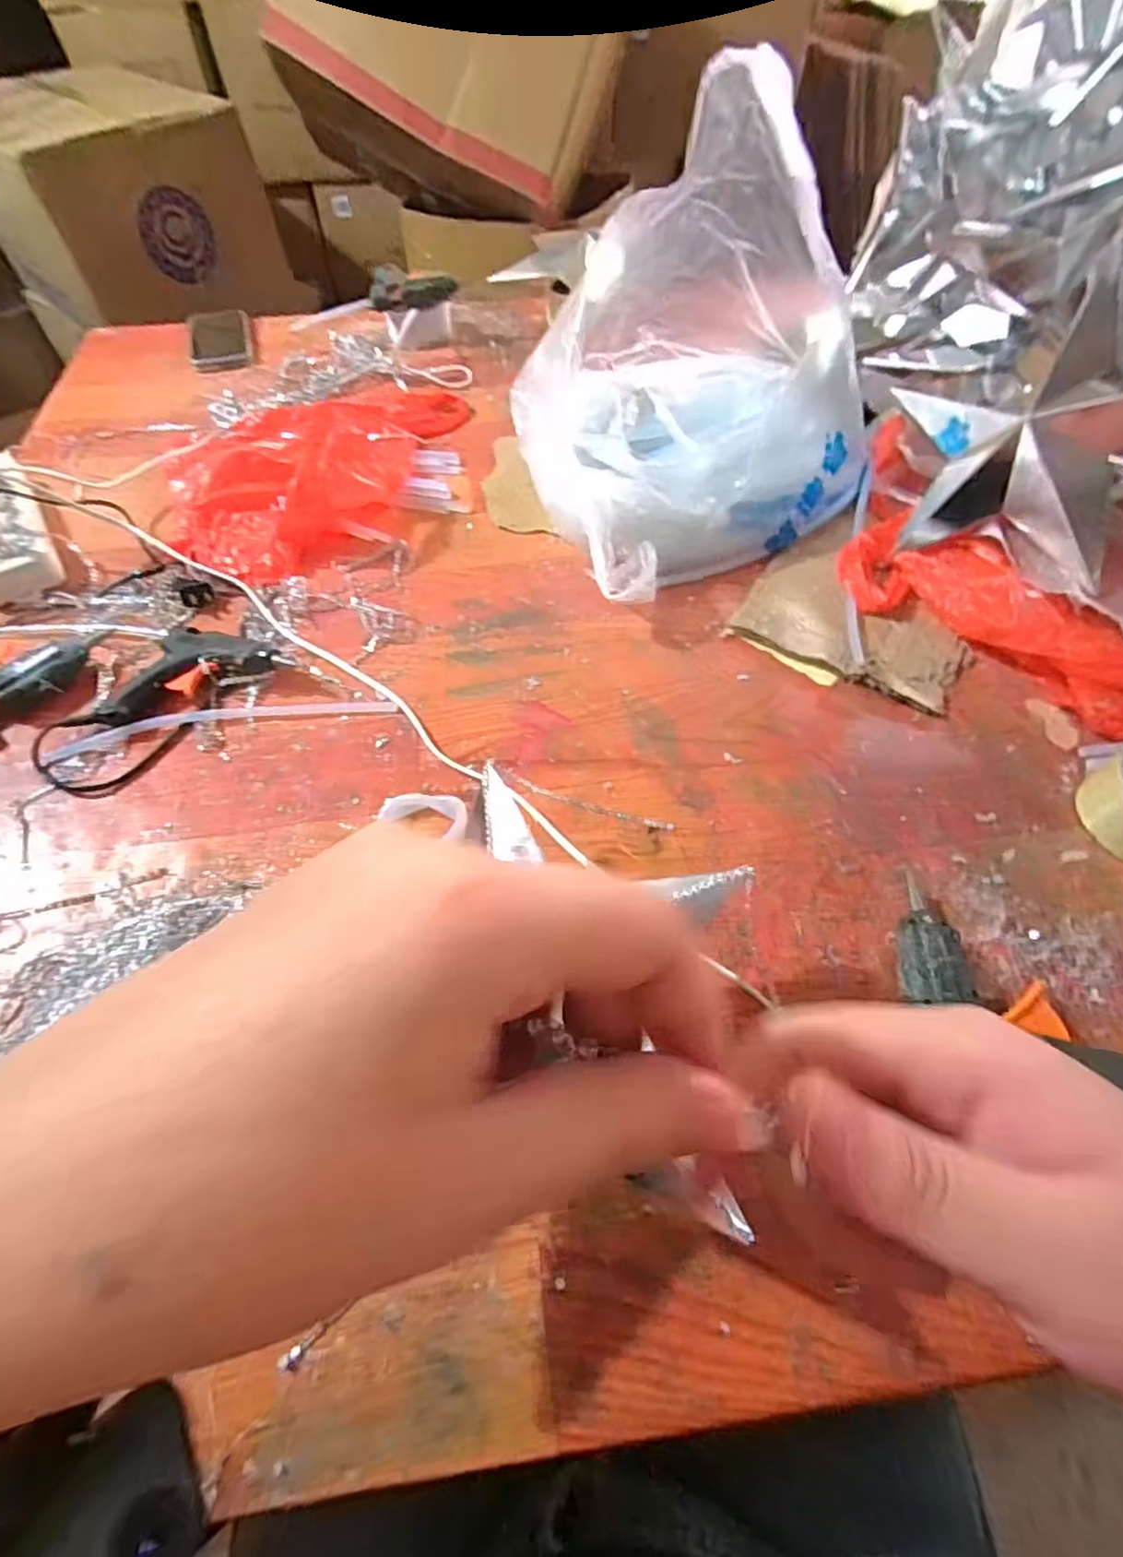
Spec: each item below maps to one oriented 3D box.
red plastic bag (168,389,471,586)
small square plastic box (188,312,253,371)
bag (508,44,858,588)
[{"bbox_3d":[-0.271,-0.352,0.660,0.241,0.073,0.360,14,57,10],"label":"red plastic bag"},{"bbox_3d":[-0.464,-0.597,0.862,0.082,0.012,0.151,-15,57,-9],"label":"small square plastic box"},{"bbox_3d":[0.092,-0.361,0.548,0.293,0.259,0.288,-30,61,-18],"label":"bag"}]

